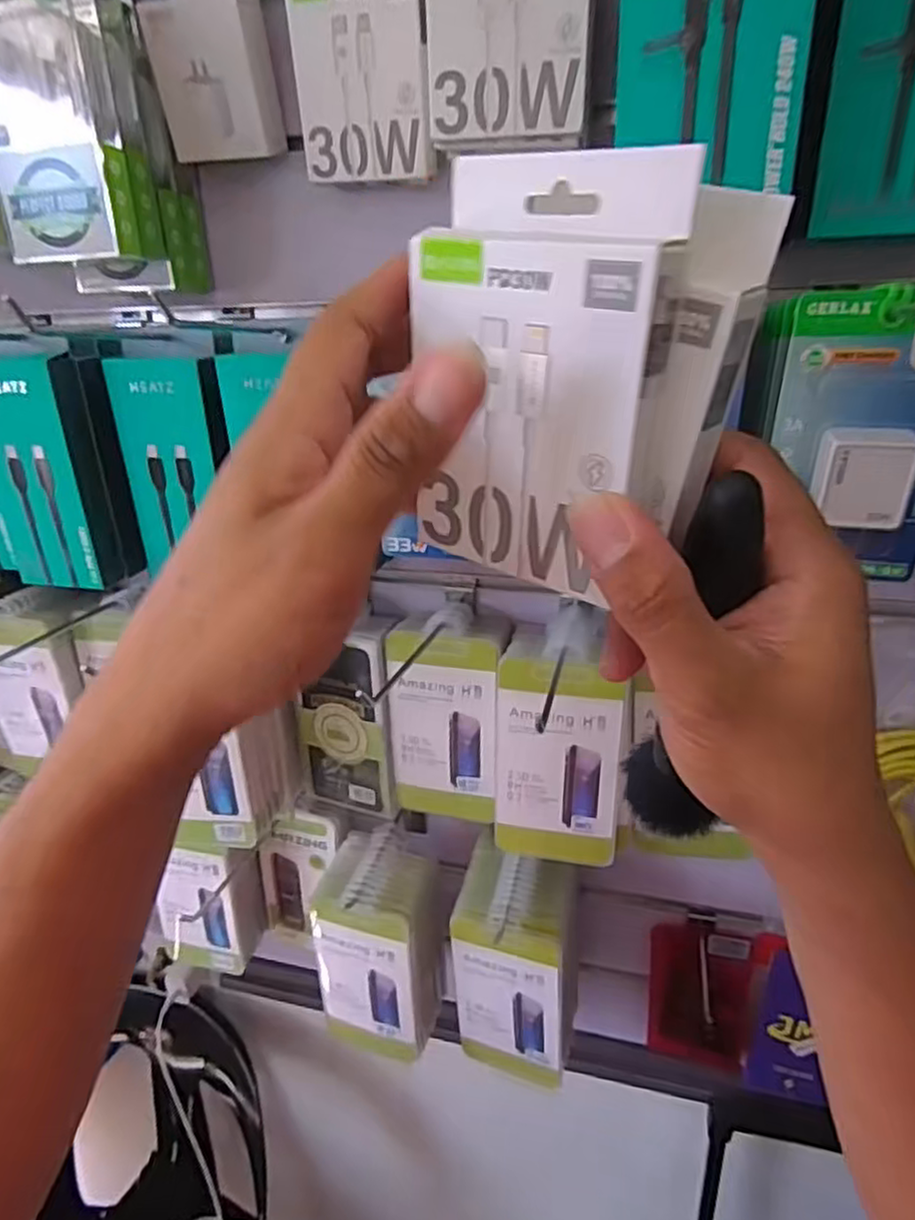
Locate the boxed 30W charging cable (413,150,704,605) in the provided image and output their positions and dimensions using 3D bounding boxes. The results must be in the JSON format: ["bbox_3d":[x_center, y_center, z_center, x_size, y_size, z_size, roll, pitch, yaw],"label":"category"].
[{"bbox_3d":[0.024,-0.069,0.213,0.082,0.118,0.023,17,30,37],"label":"boxed 30W charging cable"}]

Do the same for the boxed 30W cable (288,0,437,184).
[{"bbox_3d":[-0.055,-0.330,0.422,0.086,0.121,0.024,7,34,16],"label":"boxed 30W cable"}]

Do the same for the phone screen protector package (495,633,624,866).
[{"bbox_3d":[0.073,0.106,0.507,0.089,0.179,0.016,3,25,12],"label":"phone screen protector package"}]

